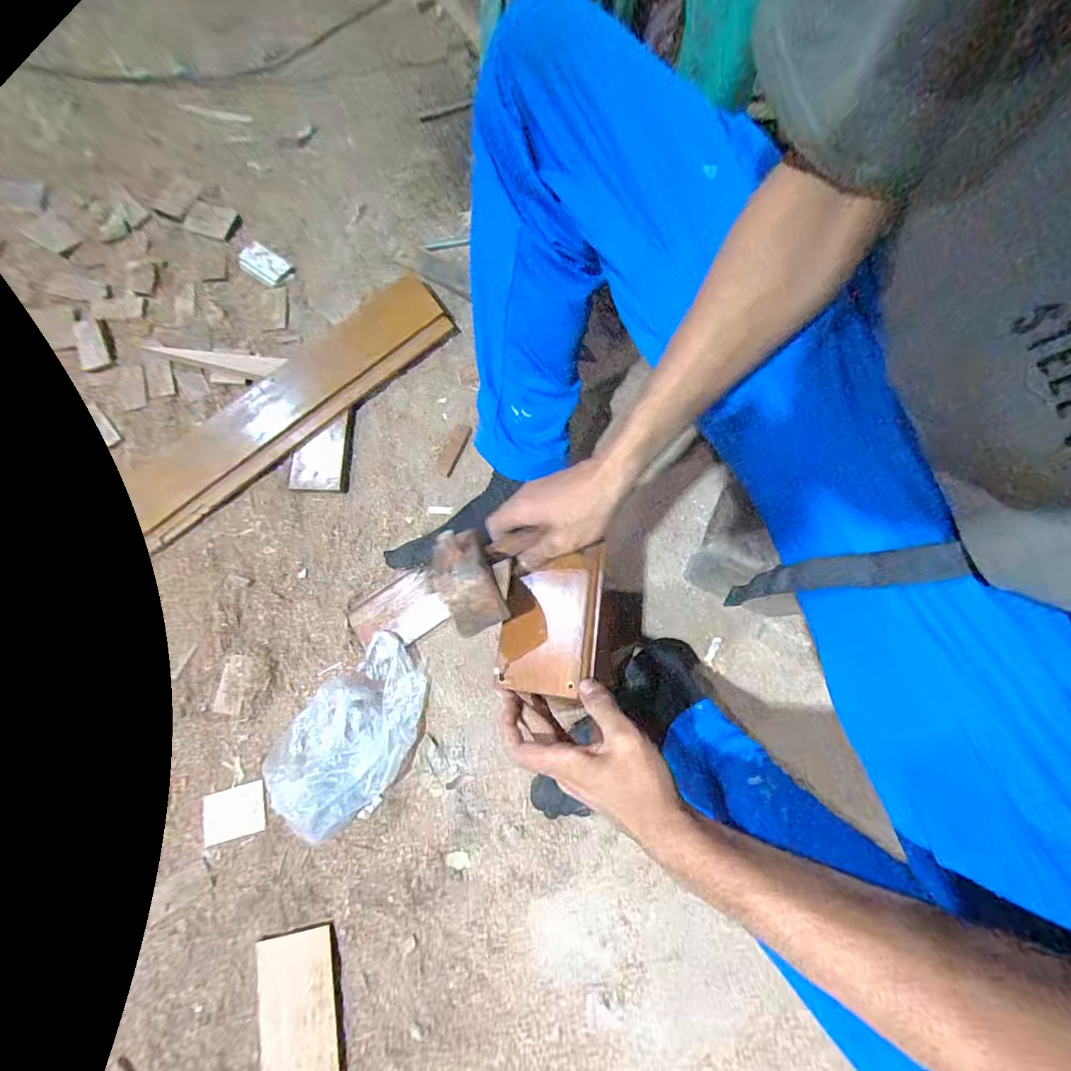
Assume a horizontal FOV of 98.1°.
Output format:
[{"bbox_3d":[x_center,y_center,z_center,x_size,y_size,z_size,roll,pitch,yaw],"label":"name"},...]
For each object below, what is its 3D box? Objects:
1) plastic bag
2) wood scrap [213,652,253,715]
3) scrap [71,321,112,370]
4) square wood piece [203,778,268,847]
[{"bbox_3d":[-0.215,0.233,0.554,0.138,0.091,0.200,42,82,7],"label":"plastic bag"},{"bbox_3d":[-0.397,0.196,0.613,0.039,0.008,0.074,8,79,1],"label":"wood scrap"},{"bbox_3d":[-0.694,-0.301,0.724,0.048,0.013,0.075,-17,80,-4],"label":"scrap"},{"bbox_3d":[-0.379,0.348,0.582,0.079,0.004,0.058,-15,80,-3],"label":"square wood piece"}]

